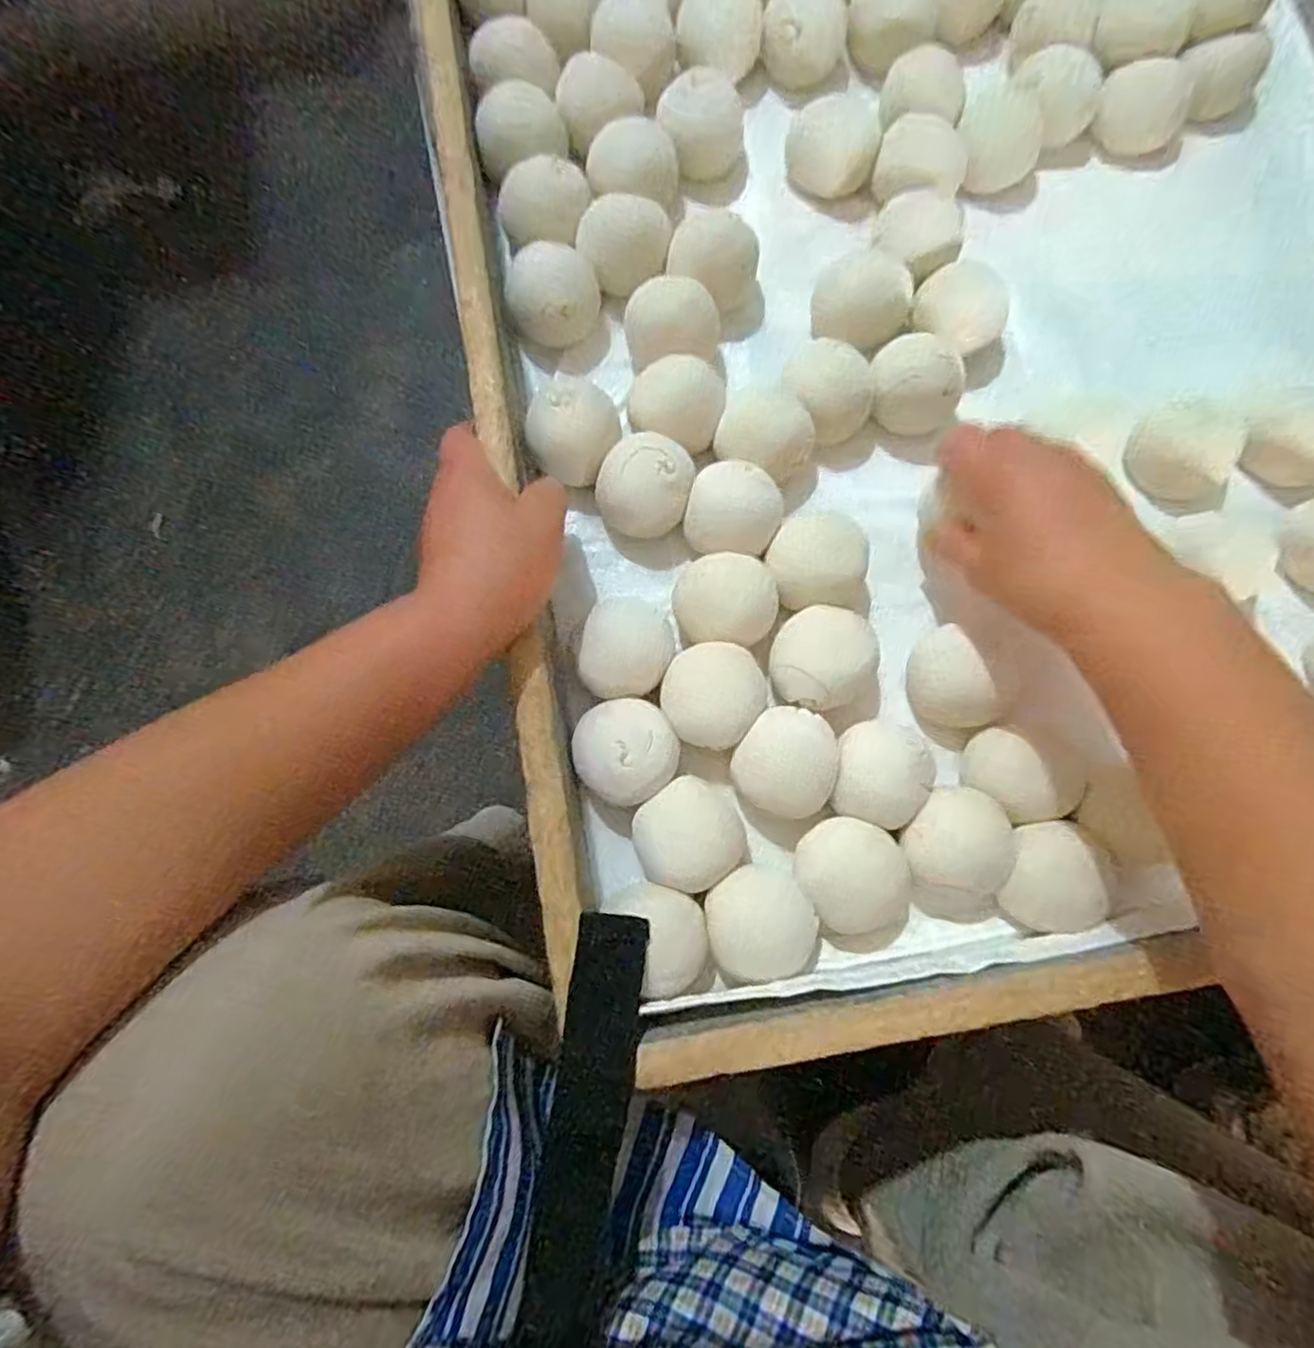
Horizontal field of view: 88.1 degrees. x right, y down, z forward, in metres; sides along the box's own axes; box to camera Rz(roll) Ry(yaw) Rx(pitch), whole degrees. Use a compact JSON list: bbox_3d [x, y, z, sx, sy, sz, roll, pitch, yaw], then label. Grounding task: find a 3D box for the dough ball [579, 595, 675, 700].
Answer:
[{"bbox_3d":[-0.016,-0.011,0.366,0.046,0.034,0.052,13,78,1],"label":"dough ball"}]

